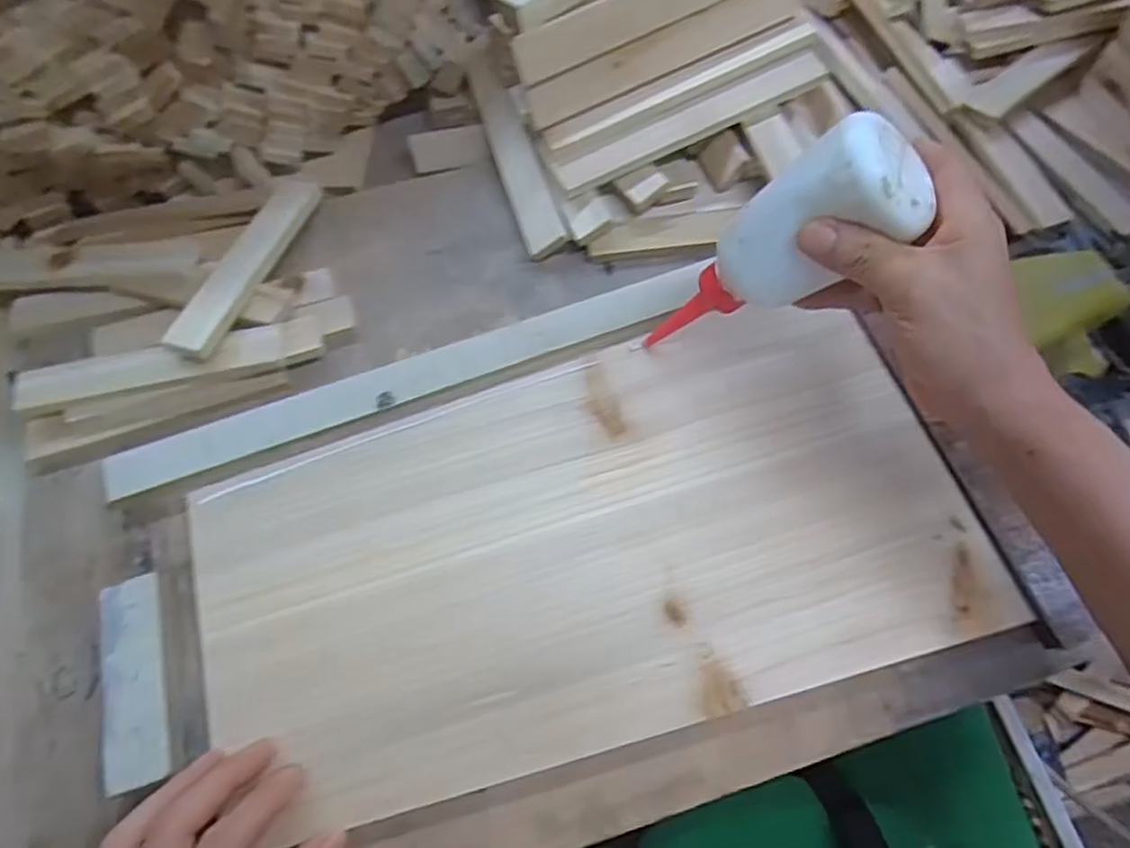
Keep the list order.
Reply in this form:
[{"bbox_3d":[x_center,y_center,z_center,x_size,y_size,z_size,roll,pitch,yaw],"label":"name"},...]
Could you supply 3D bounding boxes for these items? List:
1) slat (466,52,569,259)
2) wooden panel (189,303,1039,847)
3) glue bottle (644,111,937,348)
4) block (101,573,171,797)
[{"bbox_3d":[-0.038,-0.198,0.496,0.030,0.009,0.176,-24,71,15],"label":"slat"},{"bbox_3d":[0.014,0.063,0.384,0.417,0.016,0.215,-14,68,-5],"label":"wooden panel"},{"bbox_3d":[0.105,-0.084,0.362,0.057,0.162,0.048,5,64,-27],"label":"glue bottle"},{"bbox_3d":[-0.223,0.133,0.354,0.029,0.015,0.103,-16,67,-6],"label":"block"}]

